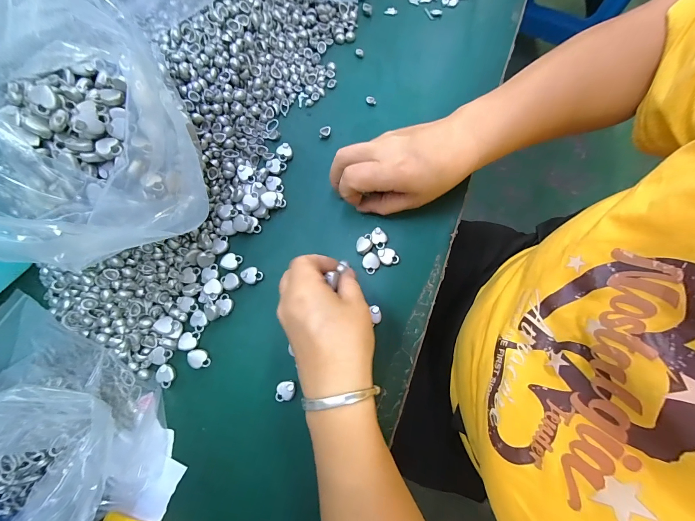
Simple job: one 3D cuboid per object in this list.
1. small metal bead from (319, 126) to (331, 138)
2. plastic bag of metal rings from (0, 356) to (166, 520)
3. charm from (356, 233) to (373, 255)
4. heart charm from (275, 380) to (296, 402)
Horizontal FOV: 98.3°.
[{"bbox_3d":[-0.024,-0.136,0.318,0.011,0.005,0.013,9,80,2],"label":"small metal bead"},{"bbox_3d":[-0.245,0.146,0.233,0.164,0.075,0.124,12,80,3],"label":"plastic bag of metal rings"},{"bbox_3d":[0.017,-0.016,0.291,0.015,0.010,0.020,12,80,3],"label":"charm"},{"bbox_3d":[-0.055,0.117,0.269,0.017,0.006,0.018,0,80,1],"label":"heart charm"}]

